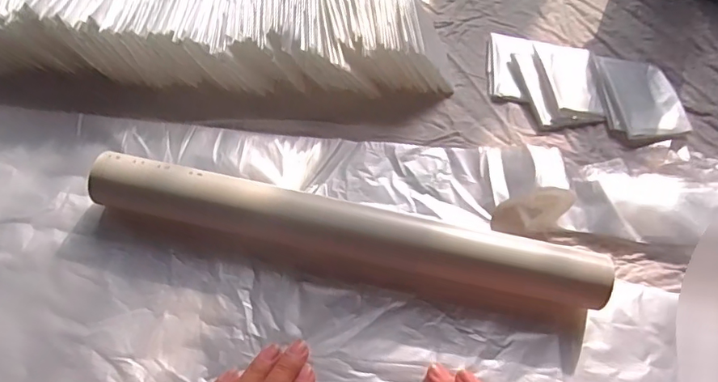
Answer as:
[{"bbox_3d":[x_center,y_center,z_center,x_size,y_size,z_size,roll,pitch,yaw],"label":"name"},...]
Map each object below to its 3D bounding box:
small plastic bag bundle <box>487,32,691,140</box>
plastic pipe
[{"bbox_3d":[0.209,-0.099,0.477,0.171,0.013,0.105,9,59,1],"label":"small plastic bag bundle"},{"bbox_3d":[-0.009,0.029,0.360,0.352,0.037,0.033,12,59,2],"label":"plastic pipe"}]

